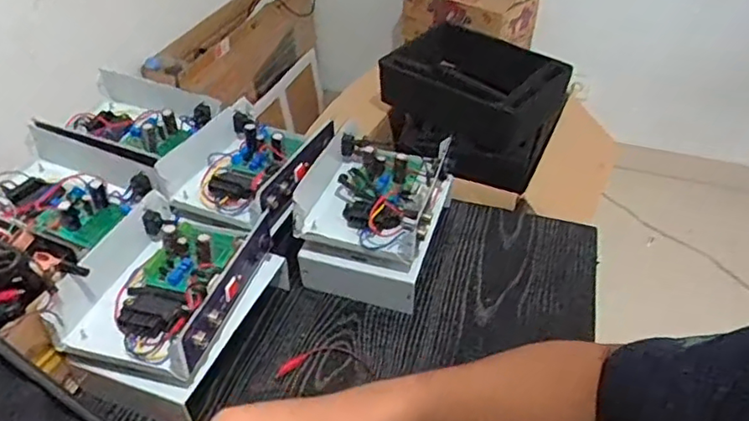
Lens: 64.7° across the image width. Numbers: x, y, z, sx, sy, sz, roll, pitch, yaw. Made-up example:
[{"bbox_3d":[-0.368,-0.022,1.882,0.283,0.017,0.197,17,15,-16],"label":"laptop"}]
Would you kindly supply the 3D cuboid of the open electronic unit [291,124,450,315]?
[{"bbox_3d":[-0.003,0.002,0.765,0.176,0.114,0.213,11,42,14],"label":"open electronic unit"}]

